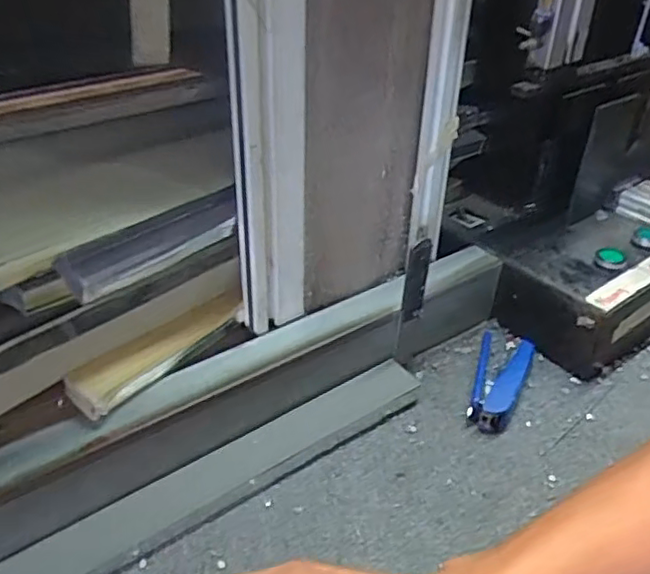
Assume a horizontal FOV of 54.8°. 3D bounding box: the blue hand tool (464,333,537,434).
[{"bbox_3d":[0.161,0.083,0.571,0.046,0.032,0.108,14,36,15],"label":"blue hand tool"}]

